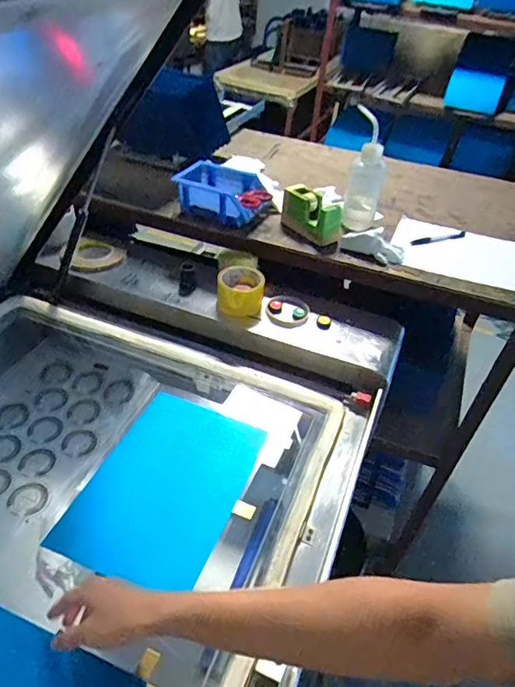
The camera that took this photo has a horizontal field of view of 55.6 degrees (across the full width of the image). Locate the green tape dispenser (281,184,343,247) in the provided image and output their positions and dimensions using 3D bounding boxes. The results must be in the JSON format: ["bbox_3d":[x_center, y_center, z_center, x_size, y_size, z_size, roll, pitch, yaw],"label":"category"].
[{"bbox_3d":[0.106,-0.259,0.987,0.047,0.082,0.145,-24,49,-29],"label":"green tape dispenser"}]

